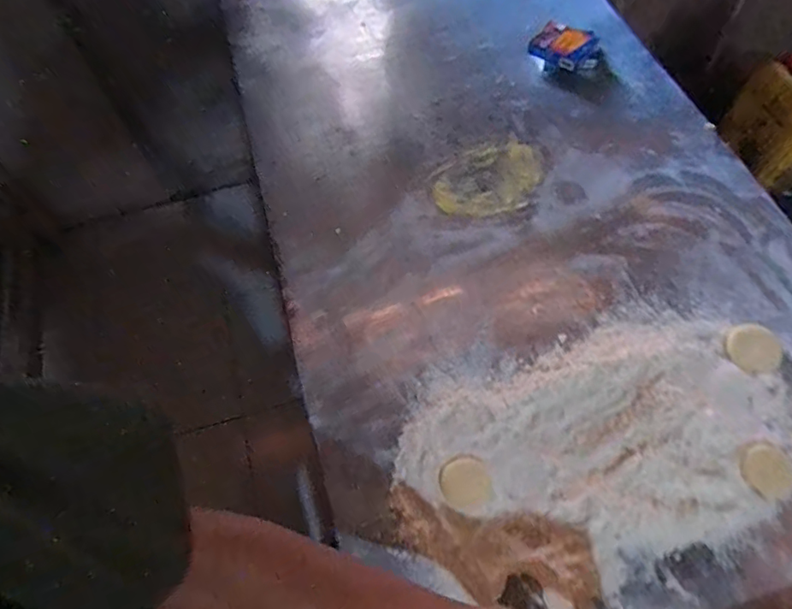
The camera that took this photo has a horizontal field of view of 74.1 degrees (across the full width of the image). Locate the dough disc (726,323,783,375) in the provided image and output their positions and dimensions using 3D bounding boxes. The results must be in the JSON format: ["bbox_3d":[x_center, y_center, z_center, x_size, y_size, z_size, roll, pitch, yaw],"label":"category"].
[{"bbox_3d":[0.392,0.048,0.574,0.053,0.005,0.058,-1,59,1],"label":"dough disc"}]

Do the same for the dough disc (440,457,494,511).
[{"bbox_3d":[0.069,0.174,0.512,0.050,0.007,0.047,-1,59,1],"label":"dough disc"}]

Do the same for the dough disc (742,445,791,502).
[{"bbox_3d":[0.366,0.164,0.513,0.053,0.009,0.049,-1,59,1],"label":"dough disc"}]

